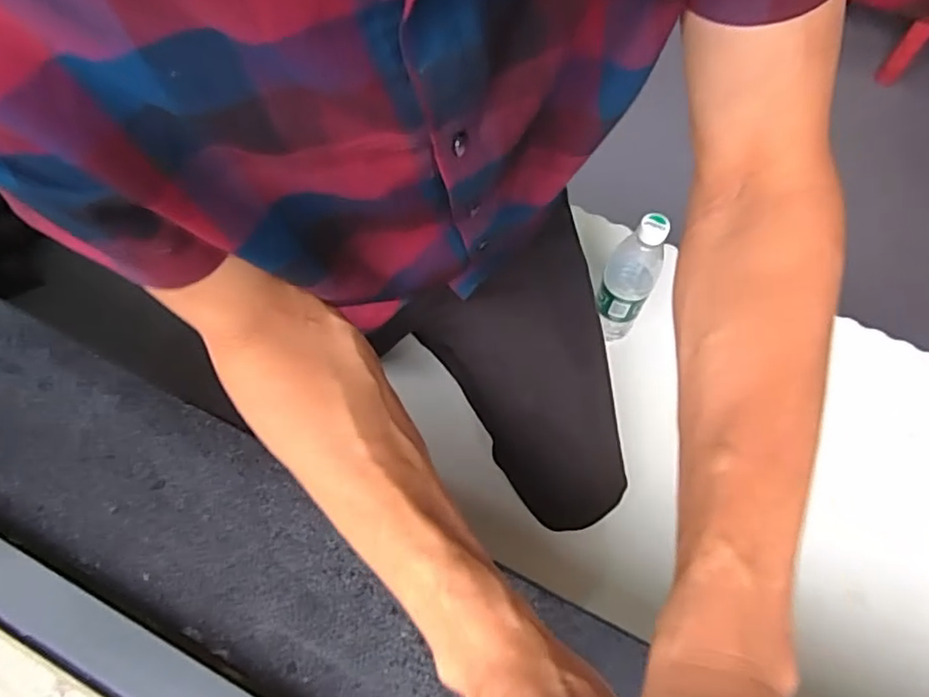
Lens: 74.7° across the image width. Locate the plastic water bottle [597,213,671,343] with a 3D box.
[{"bbox_3d":[0.209,-0.084,0.784,0.065,0.219,0.059,26,65,10],"label":"plastic water bottle"}]

